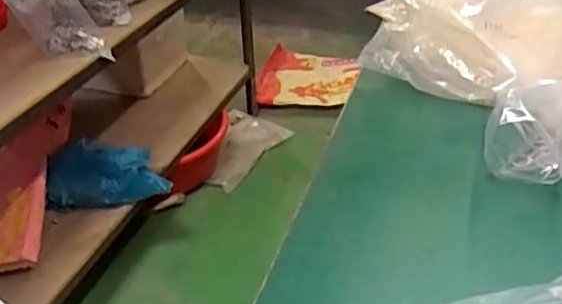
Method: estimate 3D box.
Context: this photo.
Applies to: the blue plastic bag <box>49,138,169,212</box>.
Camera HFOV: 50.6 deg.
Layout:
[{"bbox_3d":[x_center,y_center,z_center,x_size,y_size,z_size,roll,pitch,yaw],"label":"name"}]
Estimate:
[{"bbox_3d":[-0.409,0.052,1.373,0.275,0.155,0.068,-2,-5,9],"label":"blue plastic bag"}]

